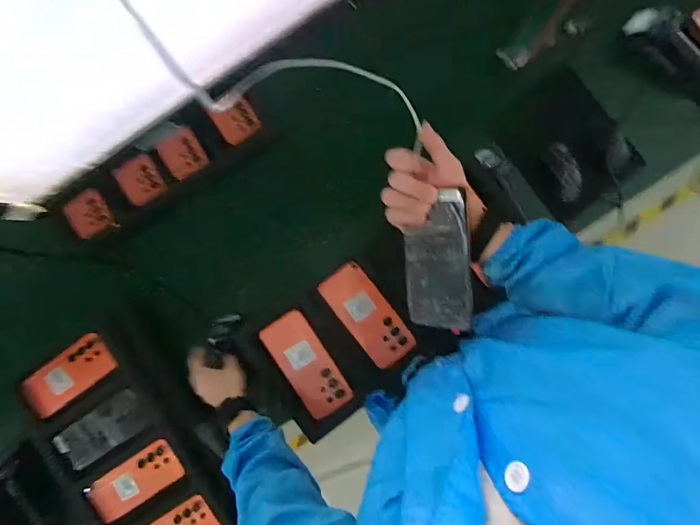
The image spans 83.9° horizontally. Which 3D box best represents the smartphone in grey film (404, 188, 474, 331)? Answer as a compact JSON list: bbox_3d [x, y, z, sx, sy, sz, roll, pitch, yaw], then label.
[{"bbox_3d":[0.101,0.002,0.463,0.083,0.008,0.157,4,108,39],"label":"smartphone in grey film"}]

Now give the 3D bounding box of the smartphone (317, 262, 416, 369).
[{"bbox_3d":[0.029,0.086,0.630,0.077,0.013,0.172,-37,86,1],"label":"smartphone"}]

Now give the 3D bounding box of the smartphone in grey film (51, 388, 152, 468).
[{"bbox_3d":[-0.449,0.306,0.711,0.148,0.008,0.081,-33,91,-10],"label":"smartphone in grey film"}]

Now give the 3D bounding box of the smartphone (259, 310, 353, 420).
[{"bbox_3d":[-0.070,0.165,0.631,0.075,0.012,0.171,-34,86,1],"label":"smartphone"}]

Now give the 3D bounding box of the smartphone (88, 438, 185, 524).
[{"bbox_3d":[-0.378,0.385,0.687,0.155,0.011,0.078,-32,93,-6],"label":"smartphone"}]

